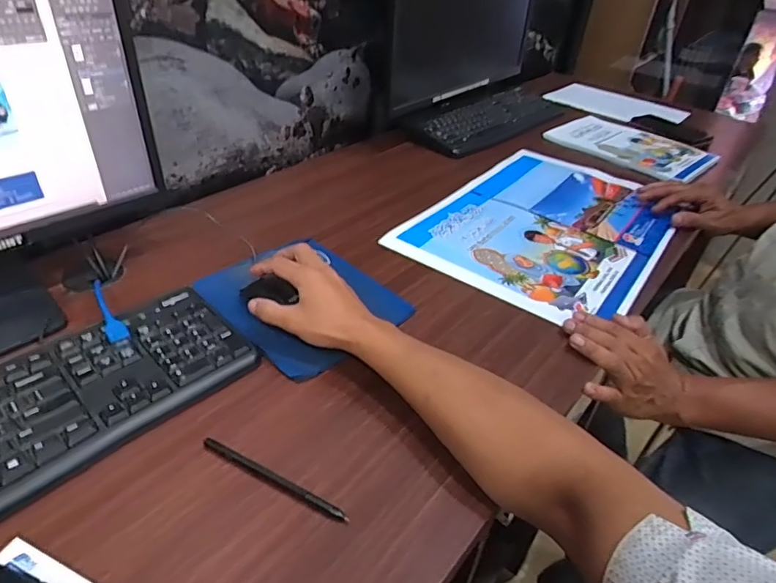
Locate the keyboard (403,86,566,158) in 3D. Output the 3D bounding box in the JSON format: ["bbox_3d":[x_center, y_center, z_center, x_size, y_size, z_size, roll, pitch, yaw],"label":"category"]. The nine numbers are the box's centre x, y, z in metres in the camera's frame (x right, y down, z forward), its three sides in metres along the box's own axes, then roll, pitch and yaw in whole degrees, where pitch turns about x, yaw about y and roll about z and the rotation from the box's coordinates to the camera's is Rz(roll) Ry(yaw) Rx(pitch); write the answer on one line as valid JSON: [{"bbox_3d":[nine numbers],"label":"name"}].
[{"bbox_3d":[0.236,-0.372,1.096,0.155,0.028,0.455,31,44,26],"label":"keyboard"}]

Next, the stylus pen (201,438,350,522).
[{"bbox_3d":[-0.092,0.148,0.405,0.136,0.005,0.007,23,41,17],"label":"stylus pen"}]

